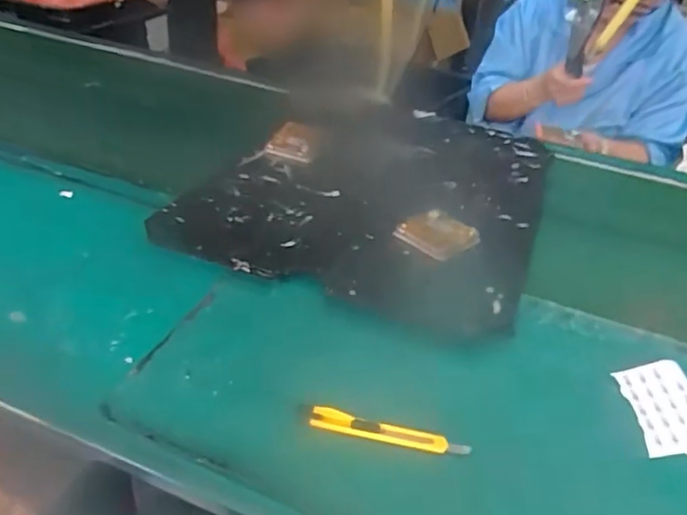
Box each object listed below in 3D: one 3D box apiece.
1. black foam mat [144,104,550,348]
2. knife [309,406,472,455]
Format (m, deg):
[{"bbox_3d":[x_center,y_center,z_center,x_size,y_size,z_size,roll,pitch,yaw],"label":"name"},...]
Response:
[{"bbox_3d":[0.058,-0.113,0.814,0.413,0.011,0.540,16,37,15],"label":"black foam mat"},{"bbox_3d":[0.037,0.144,0.473,0.128,0.011,0.015,11,36,8],"label":"knife"}]

